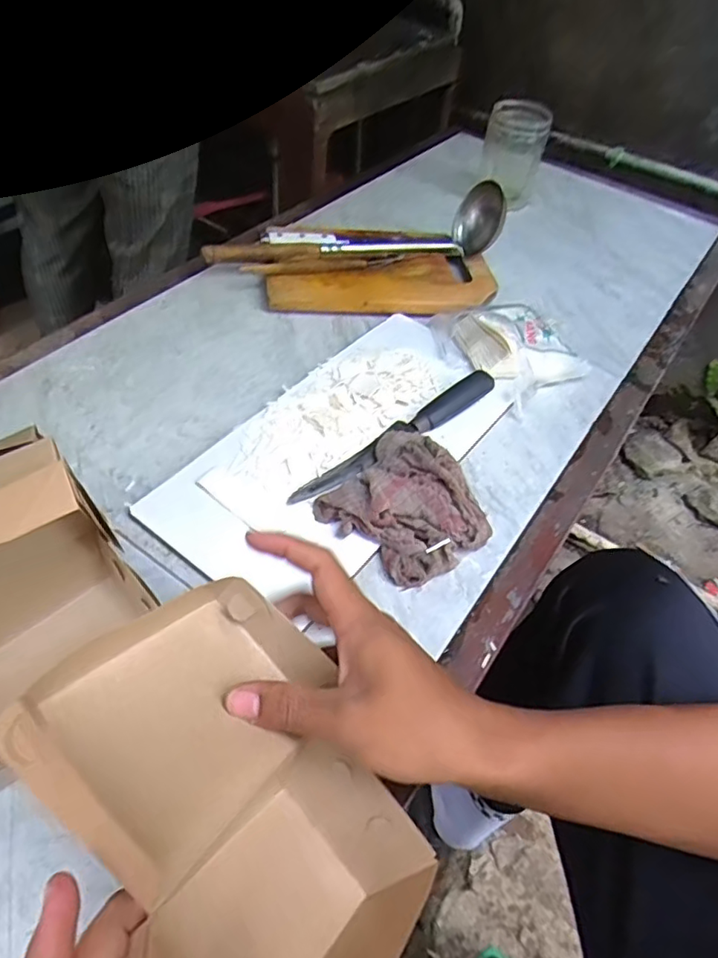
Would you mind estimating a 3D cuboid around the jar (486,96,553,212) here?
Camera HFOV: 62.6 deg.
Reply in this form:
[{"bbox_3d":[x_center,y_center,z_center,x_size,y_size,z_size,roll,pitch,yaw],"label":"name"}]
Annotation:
[{"bbox_3d":[0.233,-0.490,0.895,0.083,0.133,0.083,11,50,5],"label":"jar"}]

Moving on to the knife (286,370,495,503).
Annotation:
[{"bbox_3d":[0.039,-0.043,0.564,0.249,0.018,0.030,-32,59,-28],"label":"knife"}]

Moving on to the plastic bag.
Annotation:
[{"bbox_3d":[0.164,-0.157,0.662,0.125,0.063,0.150,-29,58,-26],"label":"plastic bag"}]

